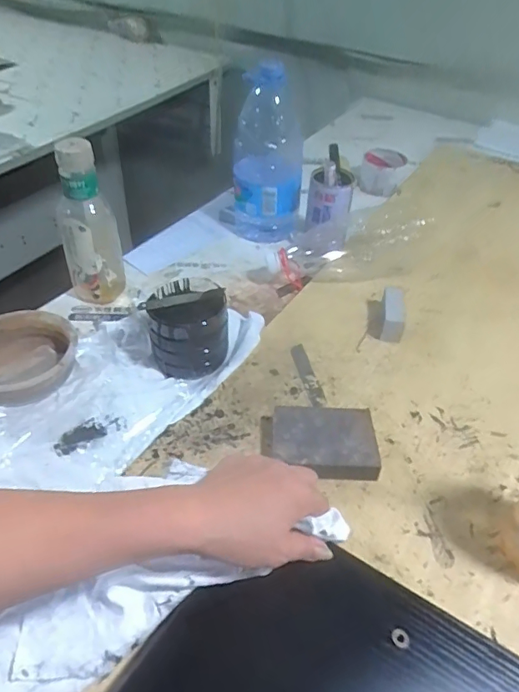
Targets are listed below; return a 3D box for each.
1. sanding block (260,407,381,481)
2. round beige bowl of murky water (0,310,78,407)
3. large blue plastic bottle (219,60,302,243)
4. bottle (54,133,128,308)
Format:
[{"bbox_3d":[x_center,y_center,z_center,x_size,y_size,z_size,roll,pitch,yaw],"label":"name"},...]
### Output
[{"bbox_3d":[0.057,0.093,0.508,0.106,0.029,0.073,3,43,-2],"label":"sanding block"},{"bbox_3d":[-0.267,0.010,0.582,0.121,0.036,0.122,2,43,-2],"label":"round beige bowl of murky water"},{"bbox_3d":[0.008,-0.277,0.772,0.124,0.241,0.092,4,43,0],"label":"large blue plastic bottle"},{"bbox_3d":[-0.210,-0.146,0.638,0.066,0.199,0.055,-12,46,-17],"label":"bottle"}]

